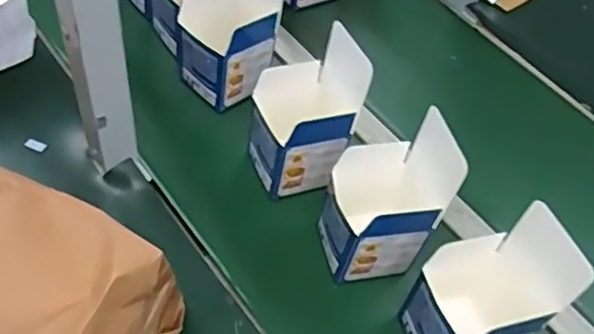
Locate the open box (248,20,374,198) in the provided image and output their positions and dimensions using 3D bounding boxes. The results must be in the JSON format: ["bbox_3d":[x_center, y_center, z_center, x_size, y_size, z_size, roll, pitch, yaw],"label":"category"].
[{"bbox_3d":[0.005,-0.058,0.684,0.103,0.177,0.100,-8,48,-15],"label":"open box"}]

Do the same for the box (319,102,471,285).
[{"bbox_3d":[0.083,0.033,0.626,0.099,0.163,0.094,-3,47,-10],"label":"box"}]

